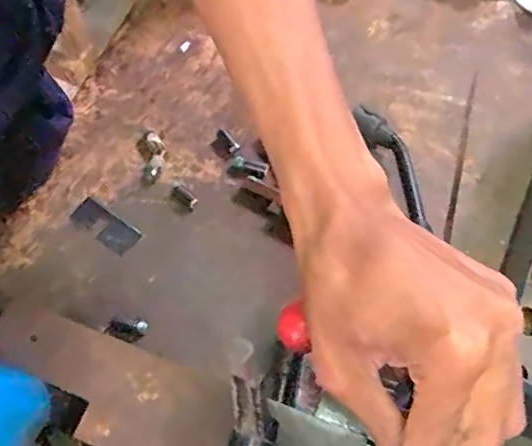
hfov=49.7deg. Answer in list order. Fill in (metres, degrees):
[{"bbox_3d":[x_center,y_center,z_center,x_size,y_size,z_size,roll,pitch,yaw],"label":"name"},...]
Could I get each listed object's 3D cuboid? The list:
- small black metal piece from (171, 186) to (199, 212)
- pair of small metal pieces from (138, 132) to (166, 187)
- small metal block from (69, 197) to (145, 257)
[{"bbox_3d":[-0.067,-0.021,0.470,0.025,0.008,0.012,37,70,19],"label":"small black metal piece"},{"bbox_3d":[-0.097,-0.056,0.489,0.023,0.013,0.049,-12,63,-3],"label":"pair of small metal pieces"},{"bbox_3d":[-0.131,0.003,0.470,0.060,0.005,0.025,32,69,17],"label":"small metal block"}]

